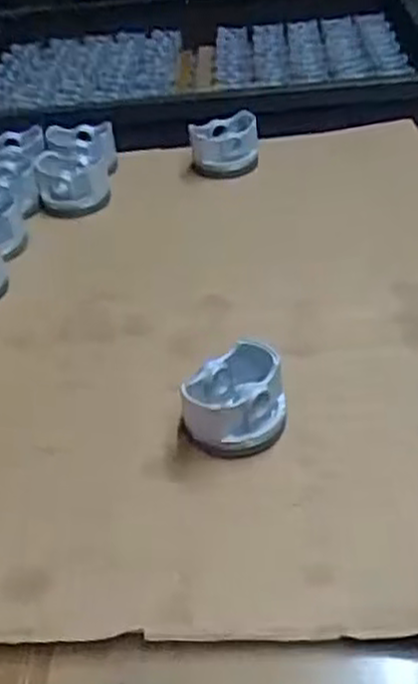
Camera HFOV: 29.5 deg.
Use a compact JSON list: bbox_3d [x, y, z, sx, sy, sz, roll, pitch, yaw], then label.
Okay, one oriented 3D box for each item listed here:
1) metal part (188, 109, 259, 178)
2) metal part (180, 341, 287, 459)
[{"bbox_3d":[0.019,-0.235,0.948,0.081,0.048,0.064,-9,42,-3],"label":"metal part"},{"bbox_3d":[0.020,0.045,0.607,0.072,0.056,0.069,-4,42,3],"label":"metal part"}]

